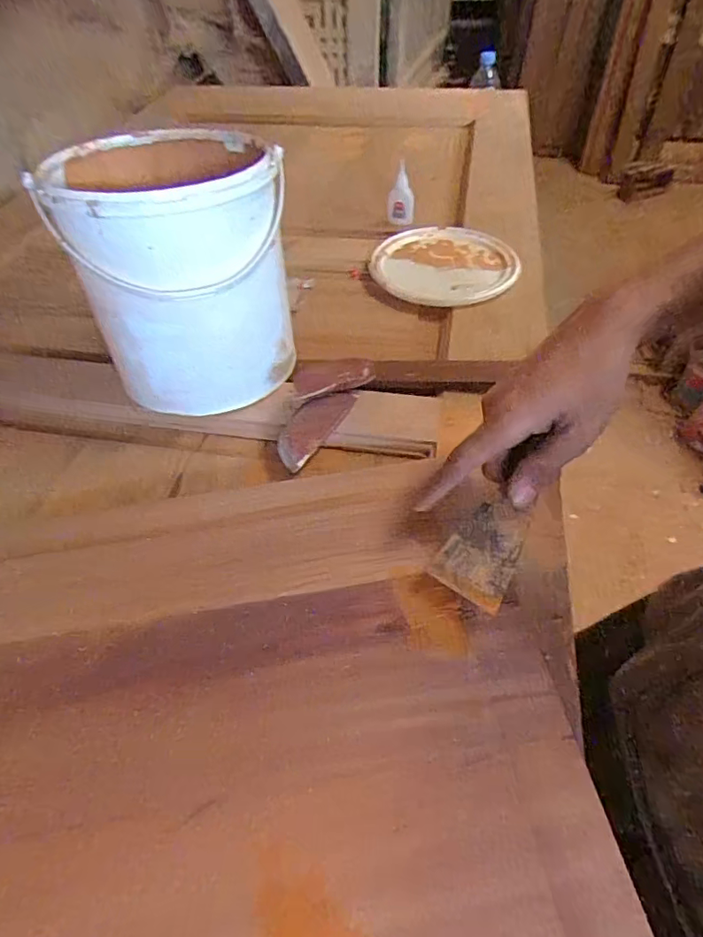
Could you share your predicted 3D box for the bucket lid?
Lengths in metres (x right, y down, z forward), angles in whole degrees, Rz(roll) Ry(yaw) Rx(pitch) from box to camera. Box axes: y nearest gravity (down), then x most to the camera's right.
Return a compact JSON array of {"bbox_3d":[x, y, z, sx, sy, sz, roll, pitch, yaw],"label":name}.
[{"bbox_3d":[0.113,-0.251,0.631,0.173,0.023,0.170,-3,48,3],"label":"bucket lid"}]

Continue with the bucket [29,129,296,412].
[{"bbox_3d":[-0.148,-0.178,0.463,0.168,0.193,0.180,0,49,0],"label":"bucket"}]

